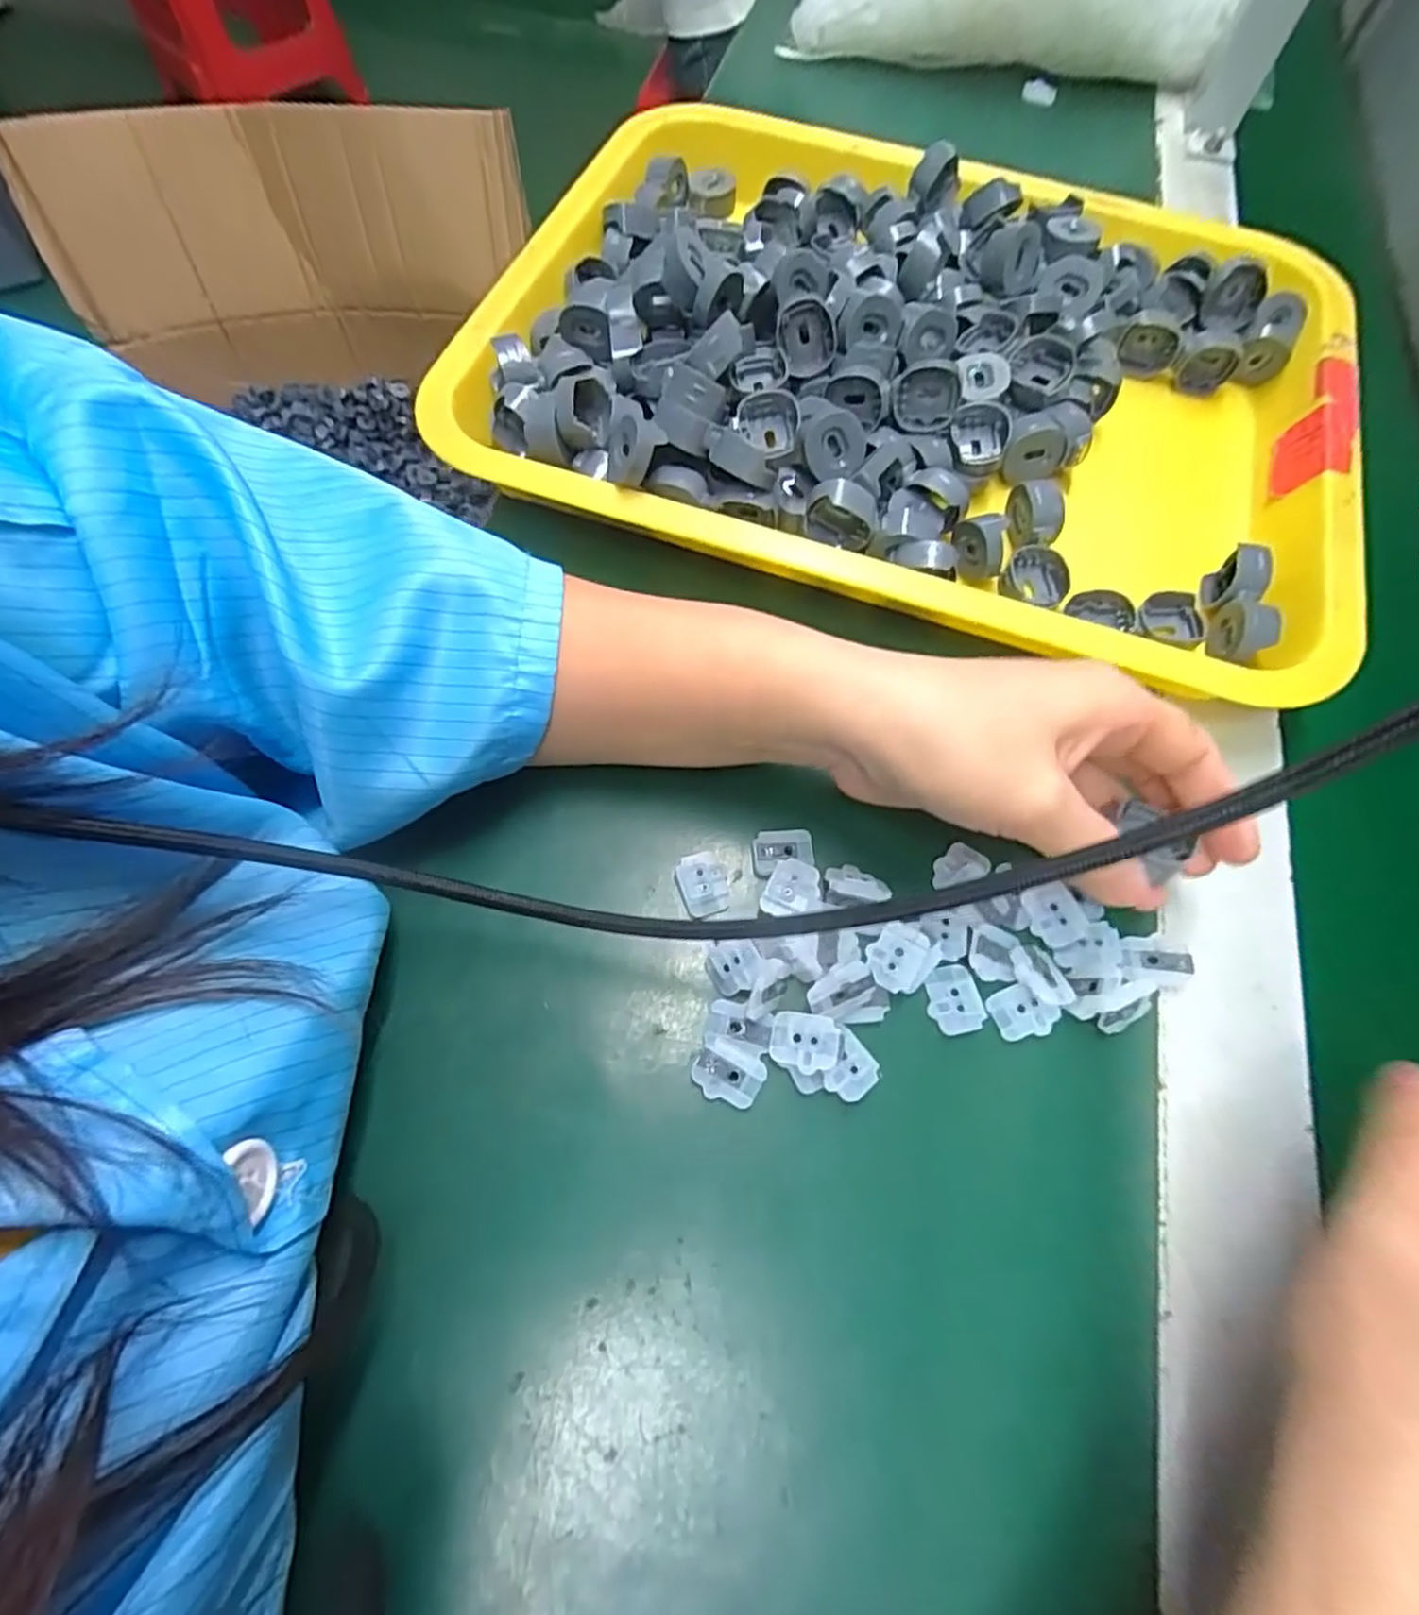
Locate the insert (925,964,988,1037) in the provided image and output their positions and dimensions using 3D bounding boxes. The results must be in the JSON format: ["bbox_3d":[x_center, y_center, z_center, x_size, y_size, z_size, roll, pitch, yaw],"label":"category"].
[{"bbox_3d":[0.081,0.063,0.233,0.017,0.004,0.022,-10,66,-7],"label":"insert"}]

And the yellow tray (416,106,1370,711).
[{"bbox_3d":[0.096,-0.210,0.324,0.384,0.045,0.301,20,66,6],"label":"yellow tray"}]

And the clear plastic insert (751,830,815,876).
[{"bbox_3d":[0.026,0.016,0.251,0.023,0.006,0.017,-6,66,-6],"label":"clear plastic insert"}]

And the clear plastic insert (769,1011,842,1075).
[{"bbox_3d":[0.030,0.073,0.219,0.019,0.006,0.017,9,65,1],"label":"clear plastic insert"}]

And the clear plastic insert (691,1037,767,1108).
[{"bbox_3d":[0.006,0.083,0.220,0.021,0.005,0.016,29,67,10],"label":"clear plastic insert"}]

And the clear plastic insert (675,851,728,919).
[{"bbox_3d":[-0.002,0.027,0.246,0.017,0.006,0.020,-12,67,-8],"label":"clear plastic insert"}]

